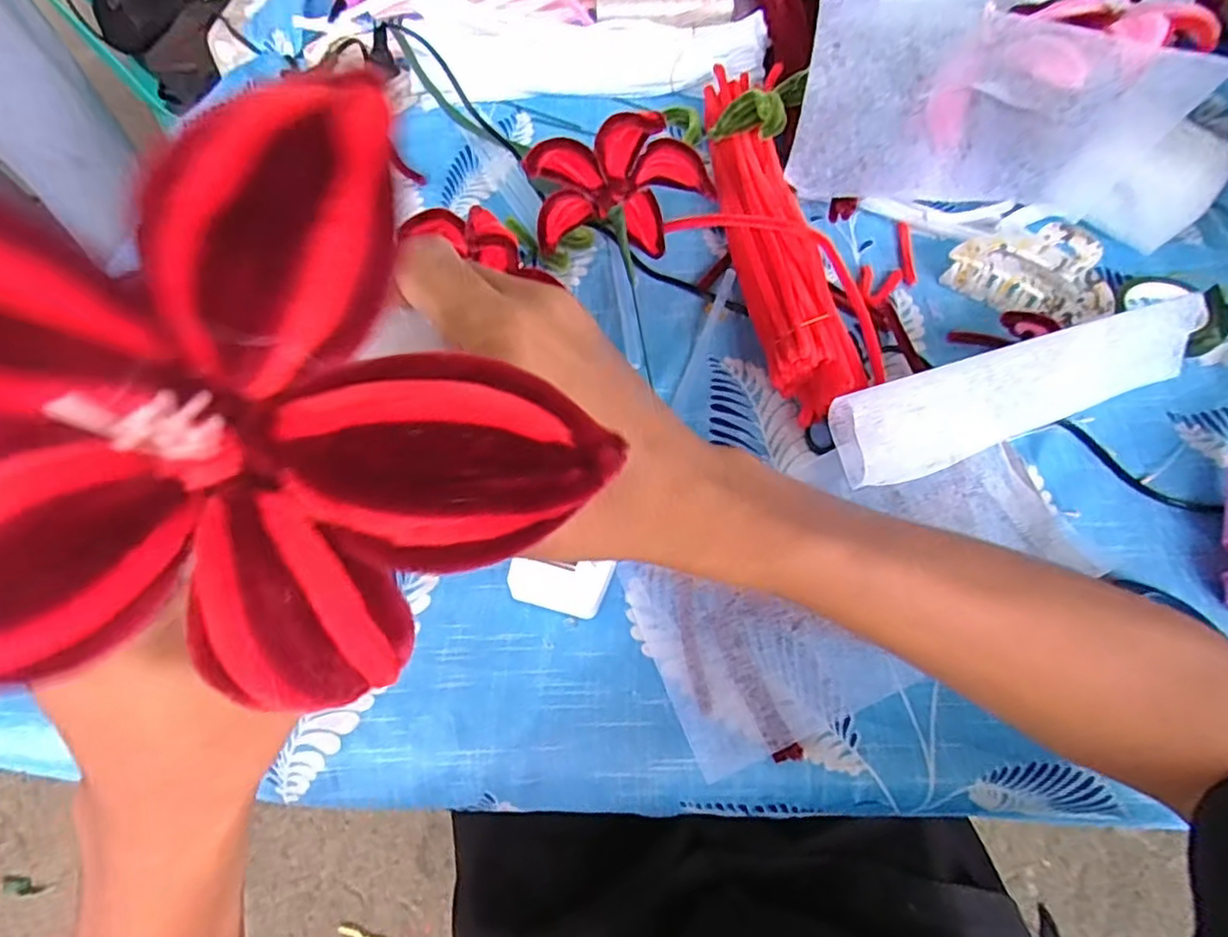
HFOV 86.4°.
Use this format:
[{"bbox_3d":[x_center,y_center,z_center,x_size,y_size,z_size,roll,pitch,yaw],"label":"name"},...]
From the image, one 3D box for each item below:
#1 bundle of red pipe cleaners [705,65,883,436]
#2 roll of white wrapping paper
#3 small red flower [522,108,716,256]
[{"bbox_3d":[0.111,-0.167,0.449,0.064,0.040,0.297,-7,61,-1],"label":"bundle of red pipe cleaners"},{"bbox_3d":[0.236,-0.044,0.365,0.236,0.047,0.043,-17,61,-6],"label":"roll of white wrapping paper"},{"bbox_3d":[0.005,-0.187,0.436,0.120,0.104,0.043,-8,61,-1],"label":"small red flower"}]

